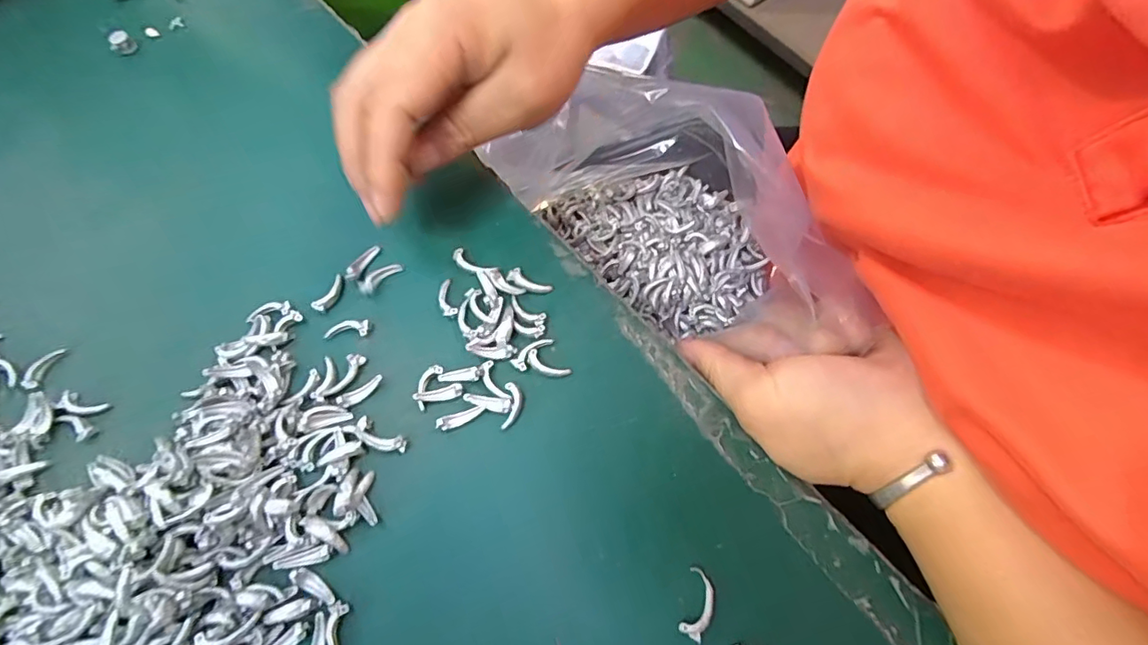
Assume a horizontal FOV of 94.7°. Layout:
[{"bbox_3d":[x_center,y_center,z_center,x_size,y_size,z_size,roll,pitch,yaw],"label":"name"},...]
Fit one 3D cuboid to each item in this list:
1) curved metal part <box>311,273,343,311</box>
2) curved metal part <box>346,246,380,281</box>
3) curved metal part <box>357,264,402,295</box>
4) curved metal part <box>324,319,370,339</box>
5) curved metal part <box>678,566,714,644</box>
[{"bbox_3d":[-0.112,-0.014,0.243,0.008,0.004,0.020,27,69,12],"label":"curved metal part"},{"bbox_3d":[-0.100,-0.029,0.249,0.006,0.005,0.021,28,69,12],"label":"curved metal part"},{"bbox_3d":[-0.091,-0.022,0.247,0.021,0.005,0.009,-40,72,-15],"label":"curved metal part"},{"bbox_3d":[-0.102,0.002,0.237,0.019,0.004,0.008,-2,66,-1],"label":"curved metal part"},{"bbox_3d":[0.045,0.101,0.191,0.010,0.006,0.023,15,67,7],"label":"curved metal part"}]

